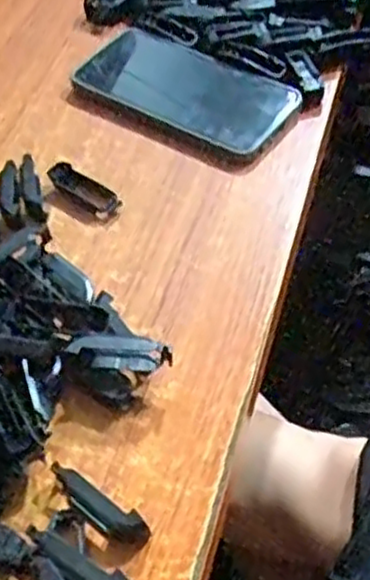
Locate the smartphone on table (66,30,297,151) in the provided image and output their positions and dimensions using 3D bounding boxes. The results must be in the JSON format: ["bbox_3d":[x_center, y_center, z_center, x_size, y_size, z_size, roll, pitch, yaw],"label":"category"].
[{"bbox_3d":[0.002,-0.149,0.522,0.158,0.013,0.077,29,59,25],"label":"smartphone on table"}]

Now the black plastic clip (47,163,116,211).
[{"bbox_3d":[-0.069,-0.070,0.480,0.052,0.008,0.016,29,59,25],"label":"black plastic clip"}]

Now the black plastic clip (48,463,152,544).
[{"bbox_3d":[-0.041,0.101,0.335,0.056,0.015,0.013,24,57,22],"label":"black plastic clip"}]

